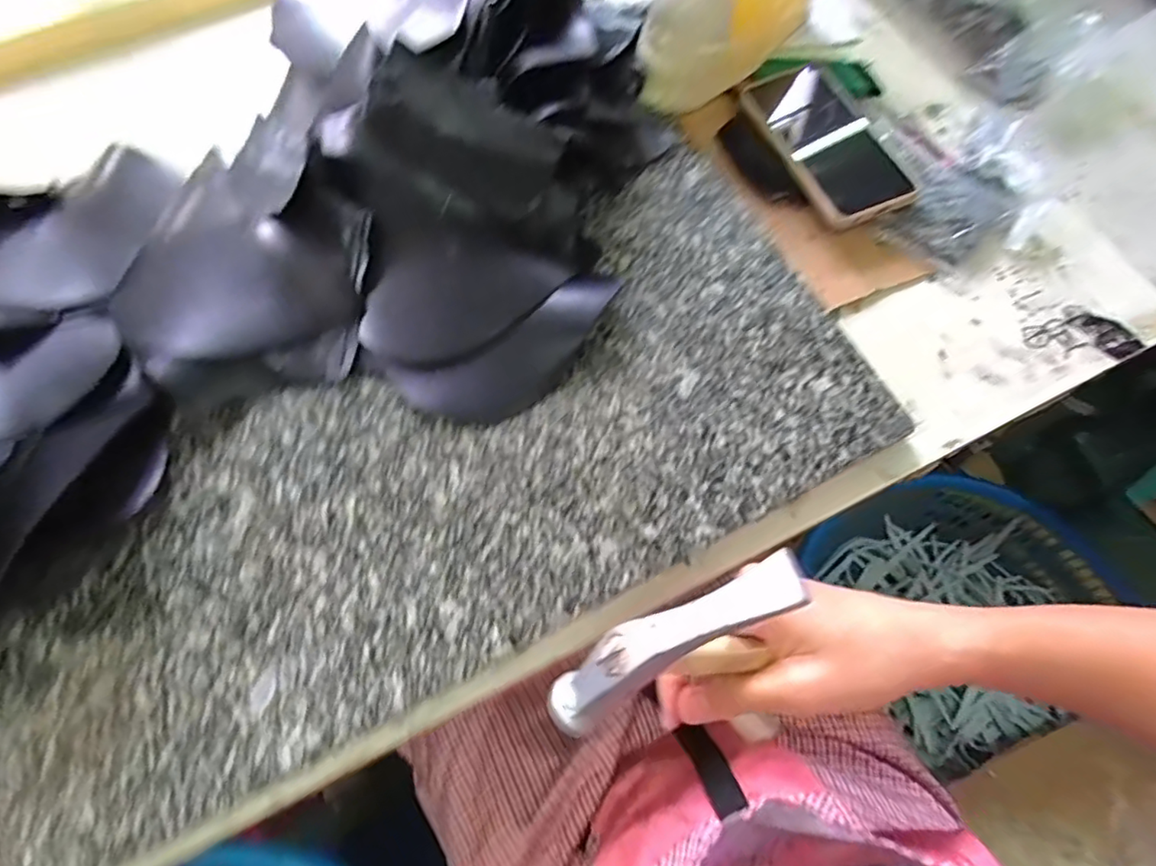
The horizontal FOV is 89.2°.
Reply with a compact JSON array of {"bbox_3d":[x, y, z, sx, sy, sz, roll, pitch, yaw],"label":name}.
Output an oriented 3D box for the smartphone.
[{"bbox_3d":[0.202,-0.239,0.482,0.084,0.017,0.168,-18,67,-10],"label":"smartphone"}]

